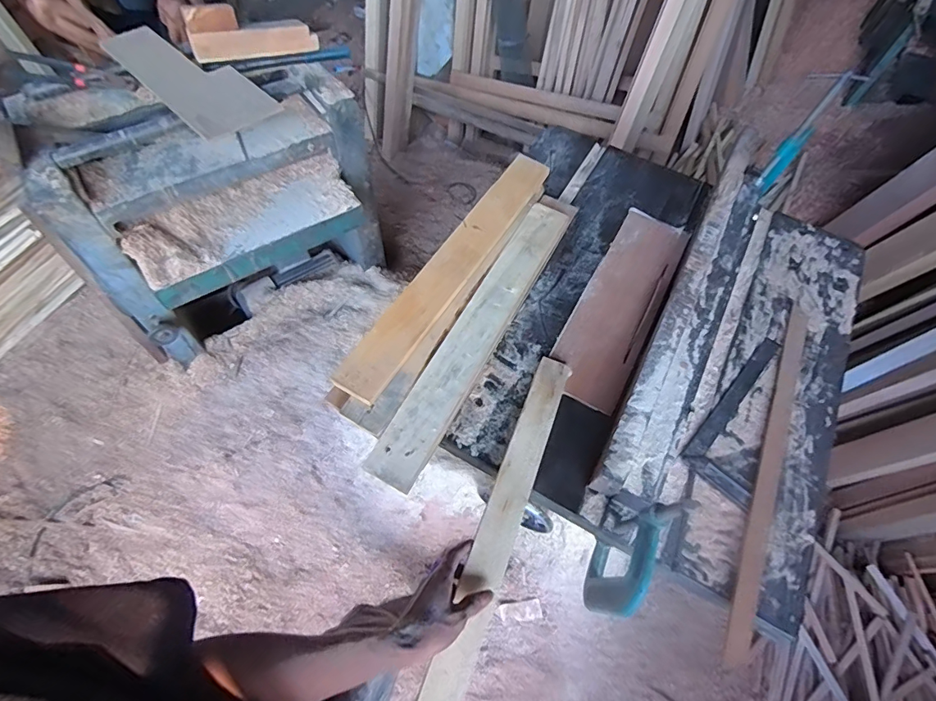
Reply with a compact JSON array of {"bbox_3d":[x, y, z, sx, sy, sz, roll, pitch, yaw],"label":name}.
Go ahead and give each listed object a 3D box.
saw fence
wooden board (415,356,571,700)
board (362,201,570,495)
[{"bbox_3d":[0.422,-0.113,0.839,0.104,0.067,0.850,27,62,12],"label":"saw fence"},{"bbox_3d":[0.049,0.222,0.634,0.052,0.015,0.524,21,58,9],"label":"wooden board"},{"bbox_3d":[0.025,-0.041,0.775,0.073,0.028,0.575,26,62,12],"label":"board"}]

